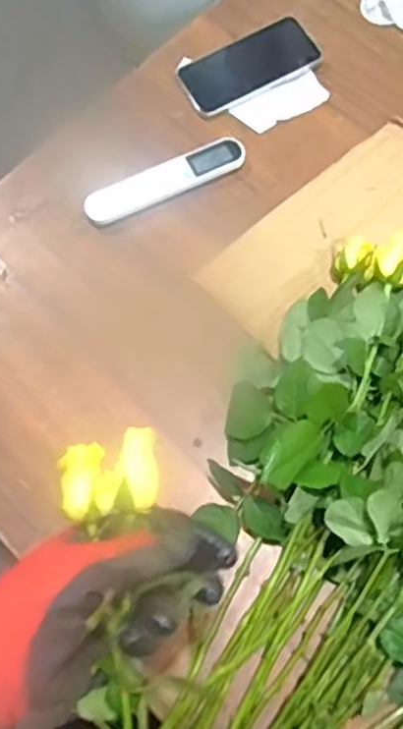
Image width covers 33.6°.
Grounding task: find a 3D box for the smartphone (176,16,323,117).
[{"bbox_3d":[0.055,-0.338,0.755,0.158,0.008,0.080,-28,71,-11],"label":"smartphone"}]

